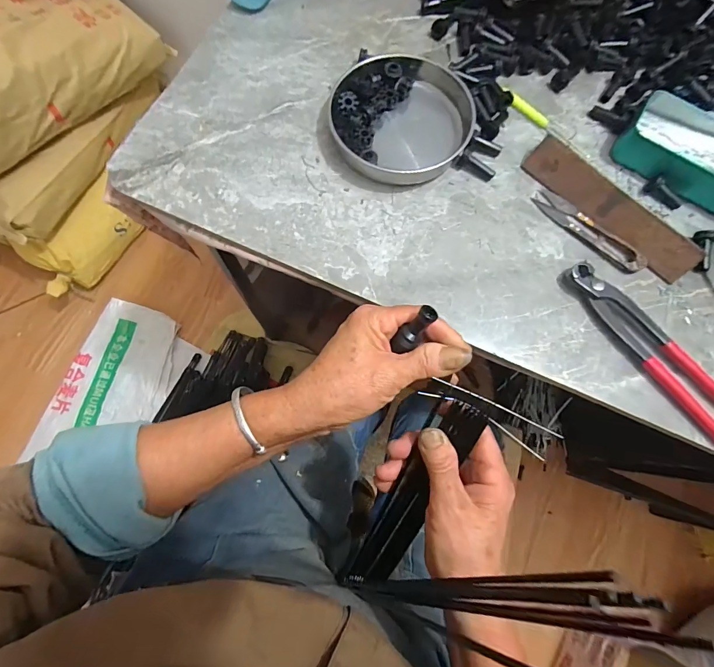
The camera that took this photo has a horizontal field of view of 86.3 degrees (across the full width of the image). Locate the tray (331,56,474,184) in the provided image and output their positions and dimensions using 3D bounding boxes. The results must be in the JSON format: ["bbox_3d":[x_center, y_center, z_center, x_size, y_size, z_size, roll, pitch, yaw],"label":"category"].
[{"bbox_3d":[0.043,-0.218,0.379,0.133,0.027,0.136,1,75,-2],"label":"tray"}]

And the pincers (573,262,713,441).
[{"bbox_3d":[0.259,0.017,0.332,0.035,0.017,0.192,-40,80,-12],"label":"pincers"}]

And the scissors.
[{"bbox_3d":[0.223,-0.100,0.365,0.115,0.011,0.026,41,77,8],"label":"scissors"}]

